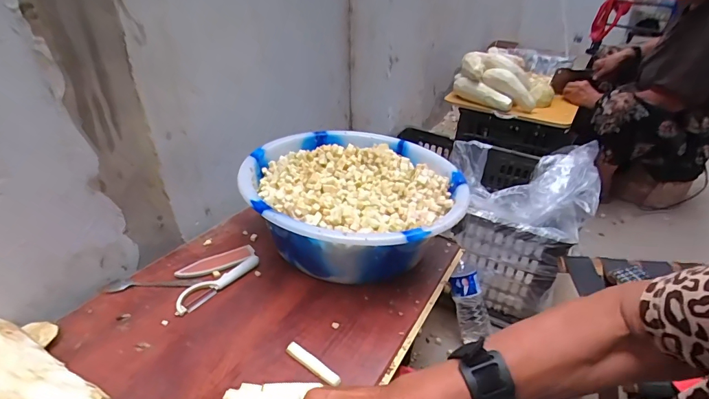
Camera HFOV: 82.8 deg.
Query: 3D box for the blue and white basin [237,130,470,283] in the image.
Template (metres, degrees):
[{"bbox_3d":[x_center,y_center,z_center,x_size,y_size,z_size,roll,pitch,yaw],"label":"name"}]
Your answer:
[{"bbox_3d":[0.001,0.004,0.692,0.343,0.131,0.356,1,32,-1],"label":"blue and white basin"}]

